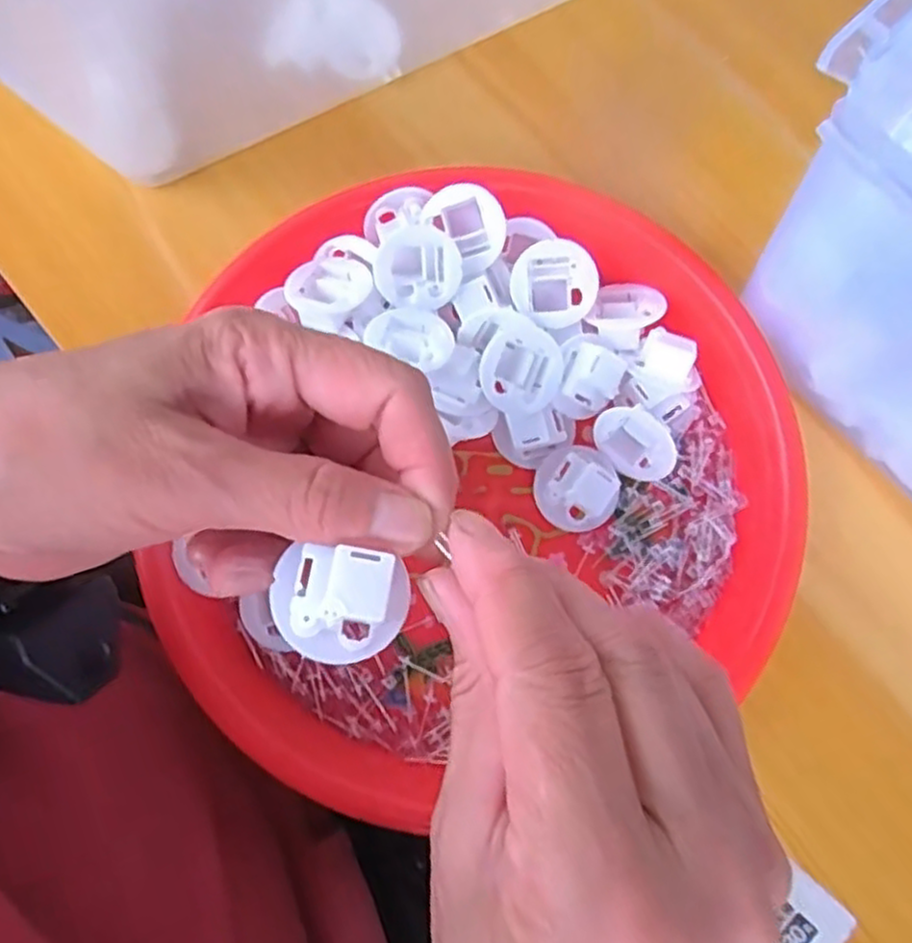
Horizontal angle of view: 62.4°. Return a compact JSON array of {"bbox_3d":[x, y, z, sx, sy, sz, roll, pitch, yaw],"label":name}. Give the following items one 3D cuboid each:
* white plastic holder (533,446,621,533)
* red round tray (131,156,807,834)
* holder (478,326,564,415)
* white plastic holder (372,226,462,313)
[{"bbox_3d":[0.047,0.006,0.288,0.032,0.014,0.032,0,80,0],"label":"white plastic holder"},{"bbox_3d":[0.007,-0.005,0.285,0.250,0.035,0.227,-21,81,-4],"label":"red round tray"},{"bbox_3d":[0.024,-0.039,0.287,0.033,0.009,0.032,3,99,-7],"label":"holder"},{"bbox_3d":[-0.015,-0.078,0.289,0.033,0.008,0.032,-15,118,5],"label":"white plastic holder"}]

